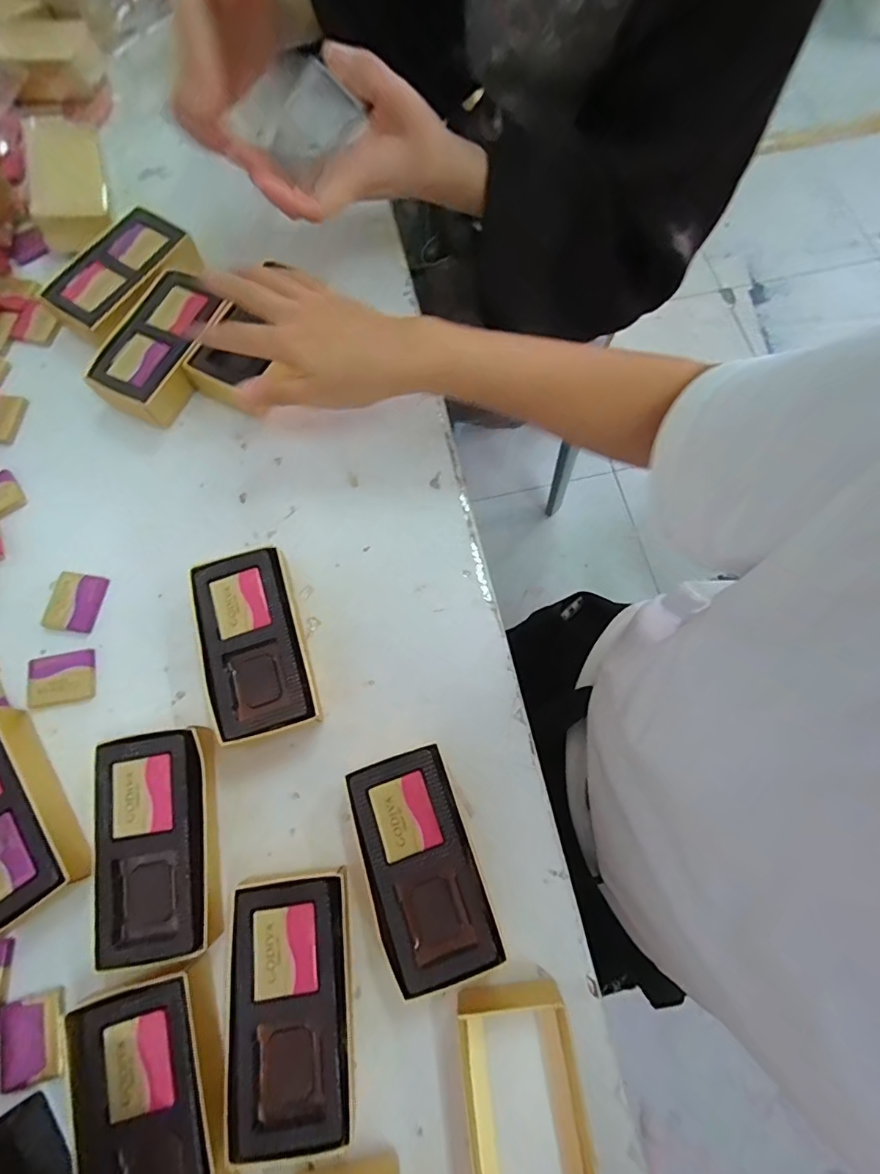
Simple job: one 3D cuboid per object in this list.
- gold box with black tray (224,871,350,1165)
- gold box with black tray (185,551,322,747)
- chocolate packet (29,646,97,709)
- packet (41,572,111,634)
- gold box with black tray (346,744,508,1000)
[{"bbox_3d":[-0.076,0.213,0.266,0.057,0.032,0.114,-4,73,-1],"label":"gold box with black tray"},{"bbox_3d":[-0.116,0.036,0.321,0.062,0.033,0.115,-16,73,-5],"label":"gold box with black tray"},{"bbox_3d":[-0.244,0.059,0.327,0.041,0.005,0.034,-11,73,-3],"label":"chocolate packet"},{"bbox_3d":[-0.247,0.010,0.343,0.031,0.006,0.041,7,73,3],"label":"packet"},{"bbox_3d":[-0.010,0.153,0.284,0.063,0.033,0.112,-18,73,-5],"label":"gold box with black tray"}]

